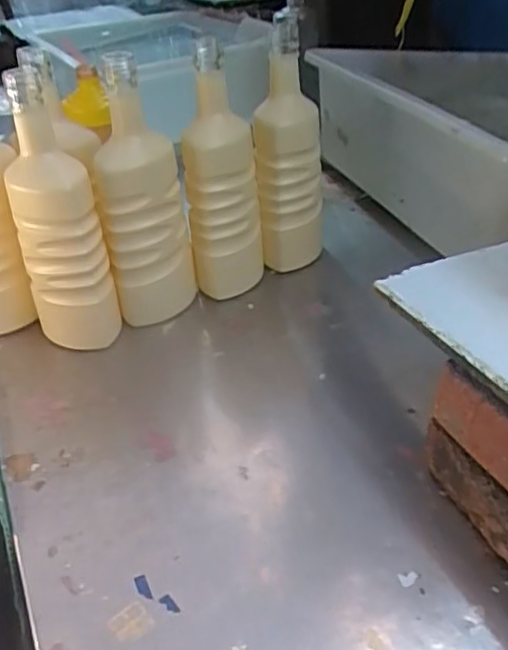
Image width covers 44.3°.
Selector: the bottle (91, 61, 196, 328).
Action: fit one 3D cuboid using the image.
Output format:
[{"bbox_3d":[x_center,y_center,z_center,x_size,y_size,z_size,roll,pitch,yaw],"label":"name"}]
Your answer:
[{"bbox_3d":[-0.110,-0.114,0.626,0.074,0.260,0.066,-1,35,4],"label":"bottle"}]

